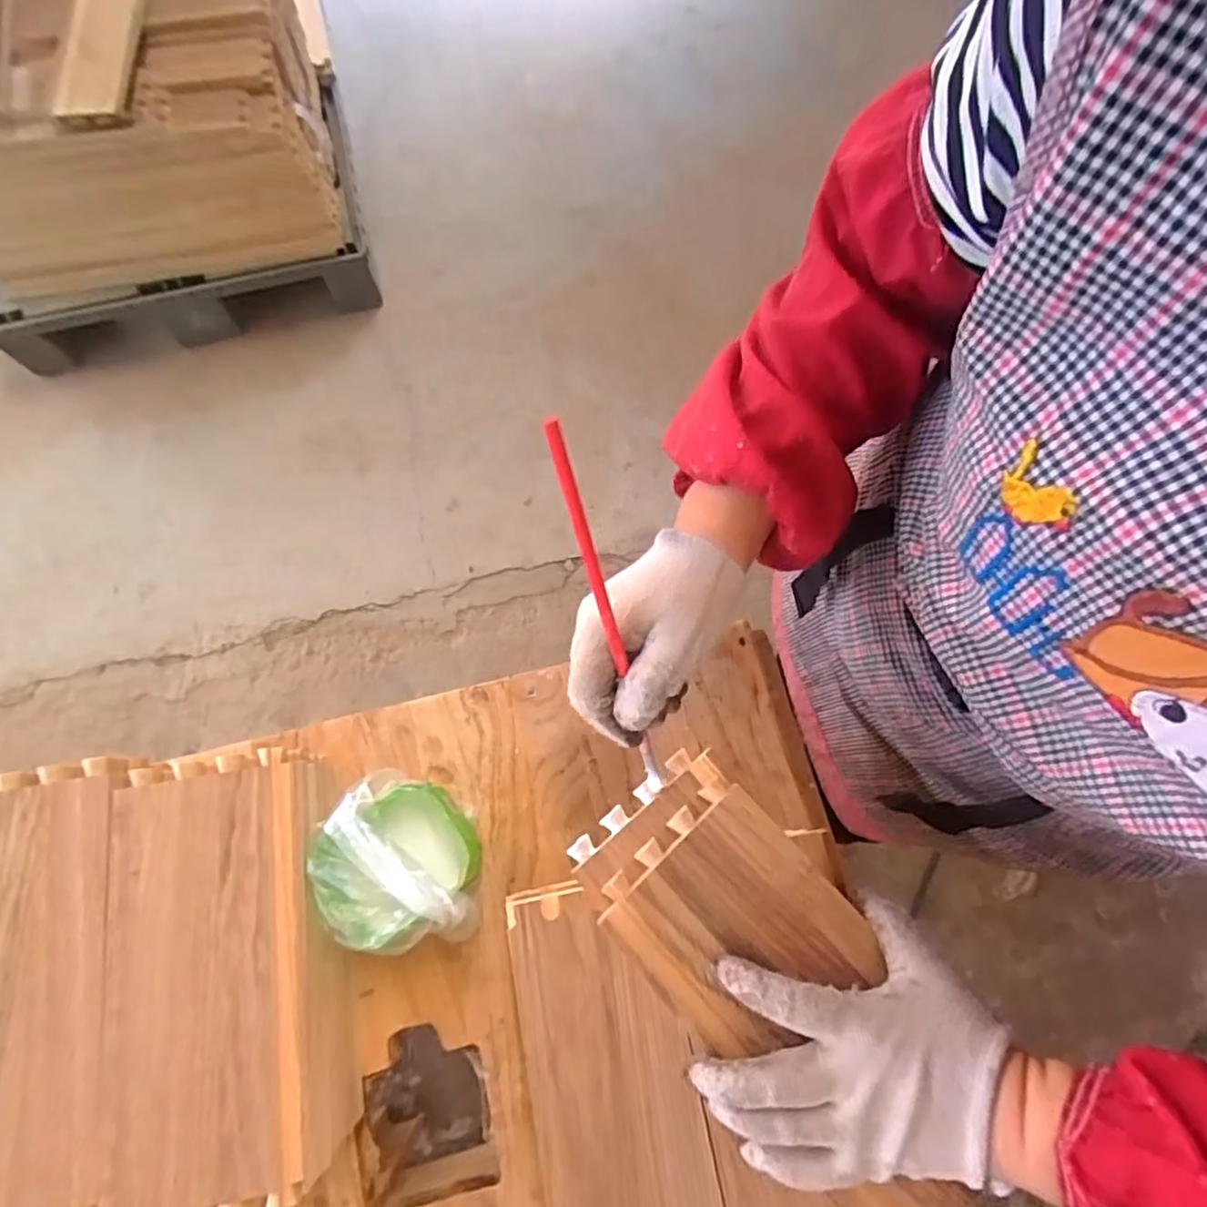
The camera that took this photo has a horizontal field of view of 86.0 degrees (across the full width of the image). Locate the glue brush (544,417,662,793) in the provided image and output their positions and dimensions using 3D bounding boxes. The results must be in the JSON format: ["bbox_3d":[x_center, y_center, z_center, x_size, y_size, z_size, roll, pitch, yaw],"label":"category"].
[{"bbox_3d":[0.005,0.020,0.339,0.007,0.246,0.009,-19,35,-5],"label":"glue brush"}]

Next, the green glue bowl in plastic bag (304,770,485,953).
[{"bbox_3d":[-0.131,0.169,0.439,0.096,0.087,0.115,-14,65,2],"label":"green glue bowl in plastic bag"}]

